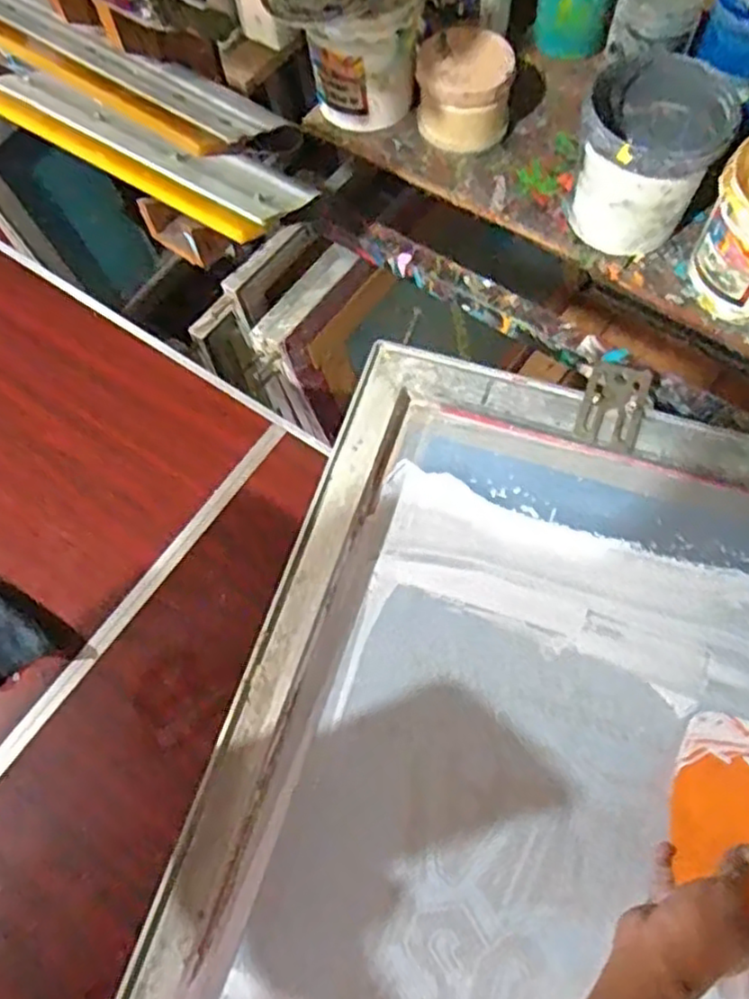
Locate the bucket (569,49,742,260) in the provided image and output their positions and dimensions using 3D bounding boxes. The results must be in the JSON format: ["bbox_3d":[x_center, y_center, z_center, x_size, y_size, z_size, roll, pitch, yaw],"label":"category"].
[{"bbox_3d":[0.254,-0.321,0.657,0.124,0.115,0.154,18,70,9],"label":"bucket"}]

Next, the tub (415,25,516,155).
[{"bbox_3d":[0.092,-0.423,0.730,0.092,0.078,0.088,-1,68,1],"label":"tub"}]

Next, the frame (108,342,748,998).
[{"bbox_3d":[0.115,0.222,0.540,0.473,0.083,0.650,20,70,9],"label":"frame"}]

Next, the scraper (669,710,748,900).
[{"bbox_3d":[0.268,0.227,0.511,0.093,0.008,0.136,9,51,19],"label":"scraper"}]

